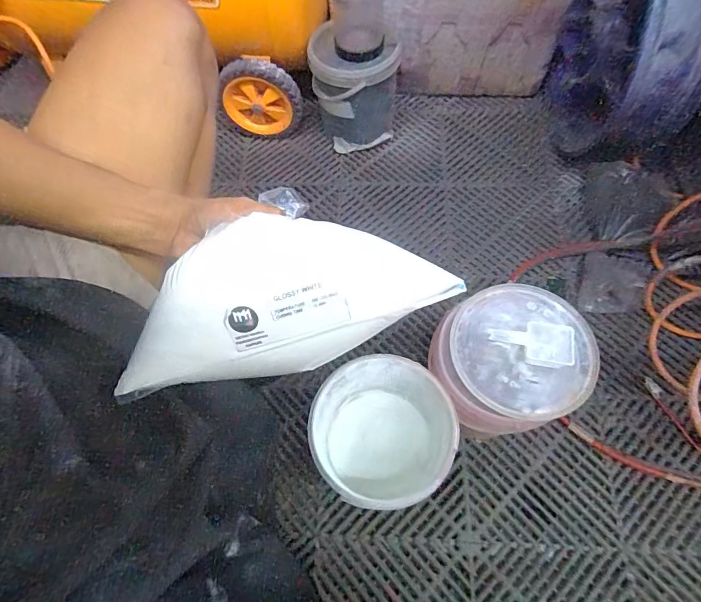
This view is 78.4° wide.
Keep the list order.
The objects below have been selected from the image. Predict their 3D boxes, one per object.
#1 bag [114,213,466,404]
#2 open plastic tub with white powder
[{"bbox_3d":[-0.048,-0.003,0.296,0.216,0.079,0.080,-16,65,-4],"label":"bag"},{"bbox_3d":[0.042,0.170,0.536,0.151,0.165,0.153,-1,65,3],"label":"open plastic tub with white powder"}]

